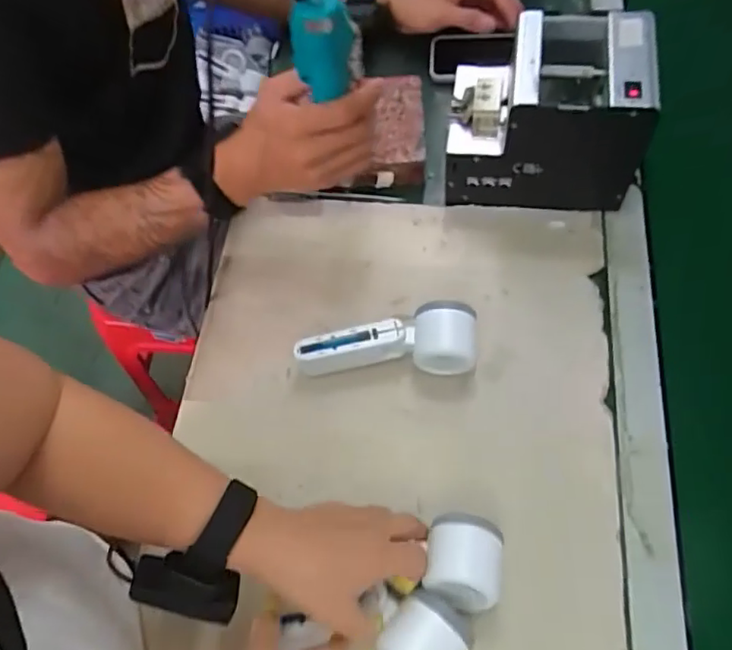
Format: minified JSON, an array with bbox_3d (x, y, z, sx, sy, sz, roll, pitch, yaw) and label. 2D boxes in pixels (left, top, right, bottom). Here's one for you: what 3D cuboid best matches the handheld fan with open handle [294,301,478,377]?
[{"bbox_3d":[0.019,0.021,0.552,0.166,0.055,0.057,-3,63,2],"label":"handheld fan with open handle"}]

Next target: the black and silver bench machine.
[{"bbox_3d":[0.177,-0.207,0.599,0.175,0.168,0.122,8,64,7],"label":"black and silver bench machine"}]

